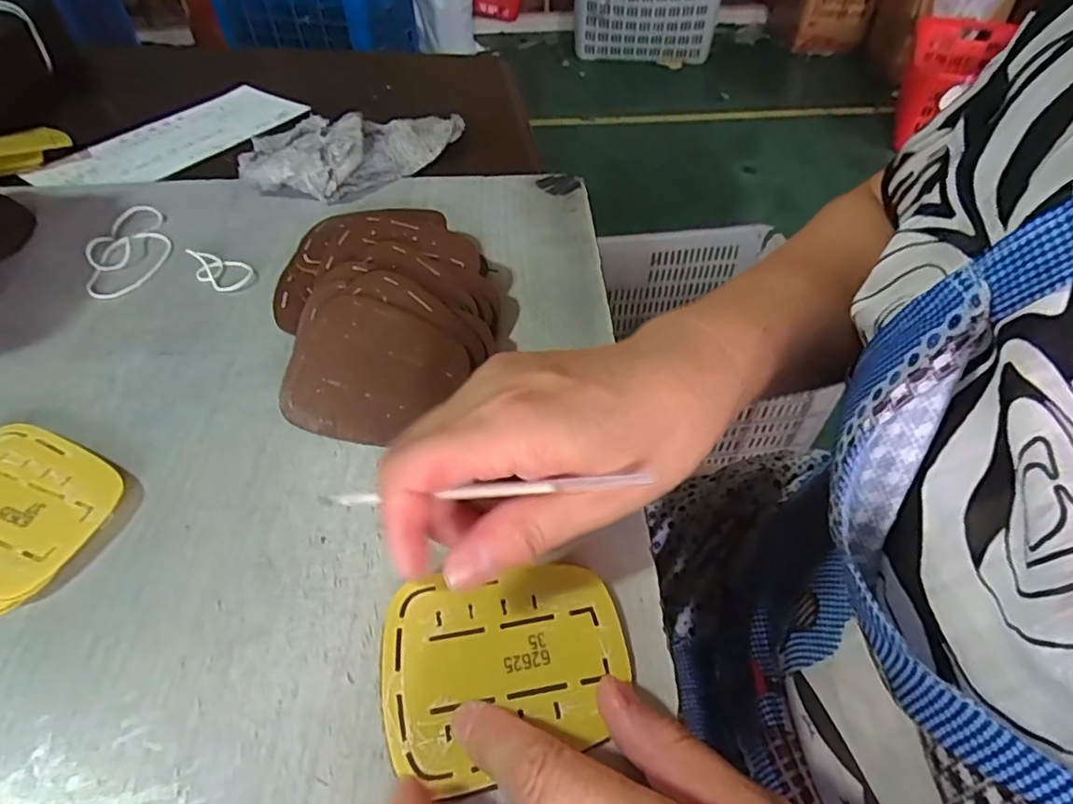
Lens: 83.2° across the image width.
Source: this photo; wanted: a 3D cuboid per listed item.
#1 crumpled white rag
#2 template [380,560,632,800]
[{"bbox_3d":[-0.129,-0.192,0.445,0.077,0.035,0.163,28,54,23],"label":"crumpled white rag"},{"bbox_3d":[-0.011,0.091,0.211,0.083,0.004,0.066,-9,52,-7],"label":"template"}]

